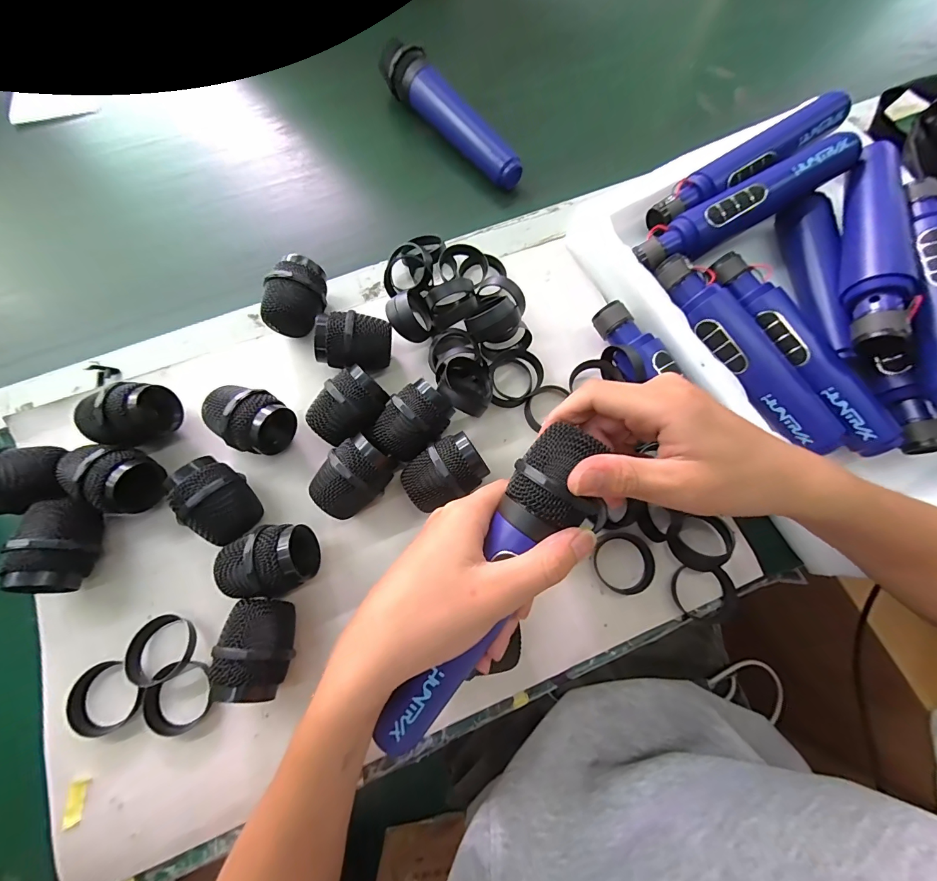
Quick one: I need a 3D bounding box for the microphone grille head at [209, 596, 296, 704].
[{"bbox_3d":[-0.140,0.137,0.265,0.041,0.049,0.058,6,73,0],"label":"microphone grille head"}]

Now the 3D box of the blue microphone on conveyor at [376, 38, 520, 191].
[{"bbox_3d":[-0.017,-0.337,0.416,0.041,0.053,0.196,-41,79,-12],"label":"blue microphone on conveyor"}]

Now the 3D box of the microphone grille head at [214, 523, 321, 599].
[{"bbox_3d":[-0.141,0.086,0.279,0.061,0.048,0.045,-15,74,-6],"label":"microphone grille head"}]

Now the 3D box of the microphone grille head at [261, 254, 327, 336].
[{"bbox_3d":[-0.144,-0.120,0.335,0.043,0.046,0.063,4,73,0],"label":"microphone grille head"}]

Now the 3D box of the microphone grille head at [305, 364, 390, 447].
[{"bbox_3d":[-0.092,-0.023,0.306,0.044,0.039,0.056,38,76,9],"label":"microphone grille head"}]

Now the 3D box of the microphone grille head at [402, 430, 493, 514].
[{"bbox_3d":[-0.019,0.027,0.298,0.057,0.049,0.041,-35,77,-11],"label":"microphone grille head"}]

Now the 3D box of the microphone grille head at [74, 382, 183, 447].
[{"bbox_3d":[-0.259,-0.018,0.303,0.059,0.046,0.047,0,73,-1],"label":"microphone grille head"}]

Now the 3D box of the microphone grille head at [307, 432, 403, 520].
[{"bbox_3d":[-0.085,0.030,0.295,0.045,0.048,0.058,37,76,9],"label":"microphone grille head"}]

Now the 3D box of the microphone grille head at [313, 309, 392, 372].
[{"bbox_3d":[-0.093,-0.078,0.325,0.054,0.048,0.043,3,73,-1],"label":"microphone grille head"}]

